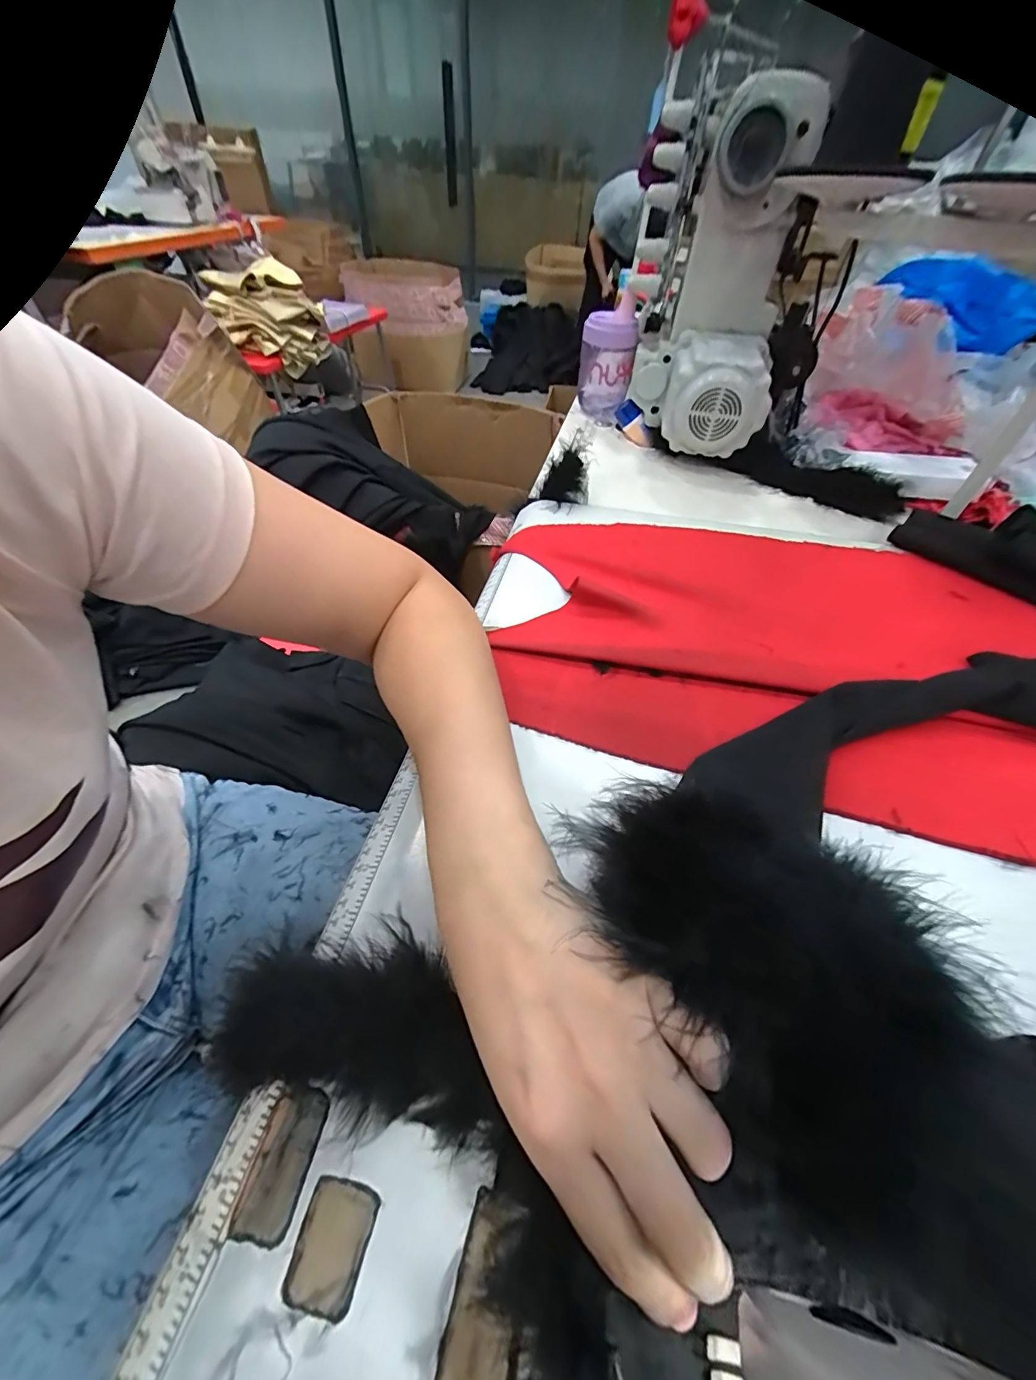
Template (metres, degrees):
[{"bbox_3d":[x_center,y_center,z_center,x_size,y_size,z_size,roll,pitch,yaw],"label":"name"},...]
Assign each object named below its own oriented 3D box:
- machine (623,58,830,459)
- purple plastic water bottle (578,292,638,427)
[{"bbox_3d":[0.230,-0.470,0.573,0.172,0.305,0.238,11,49,6],"label":"machine"},{"bbox_3d":[0.130,-0.478,0.701,0.073,0.139,0.061,1,49,-3],"label":"purple plastic water bottle"}]

